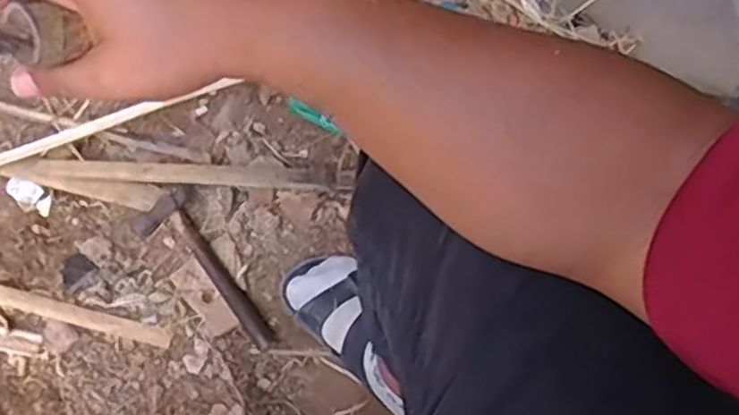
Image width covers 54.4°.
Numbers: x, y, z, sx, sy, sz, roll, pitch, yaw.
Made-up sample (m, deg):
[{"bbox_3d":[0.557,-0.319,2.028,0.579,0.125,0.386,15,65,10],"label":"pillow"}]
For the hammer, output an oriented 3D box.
[{"bbox_3d":[-0.179,0.072,0.817,0.071,0.031,0.219,-39,73,-13],"label":"hammer"}]

